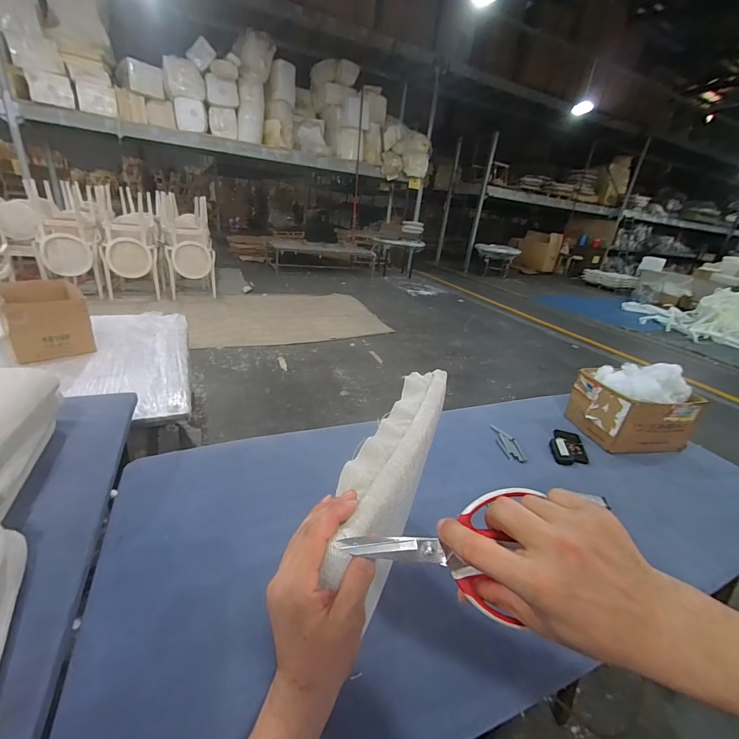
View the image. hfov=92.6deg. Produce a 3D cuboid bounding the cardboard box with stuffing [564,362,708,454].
[{"bbox_3d":[0.915,0.115,1.224,0.296,0.246,0.254,5,25,-6],"label":"cardboard box with stuffing"}]

